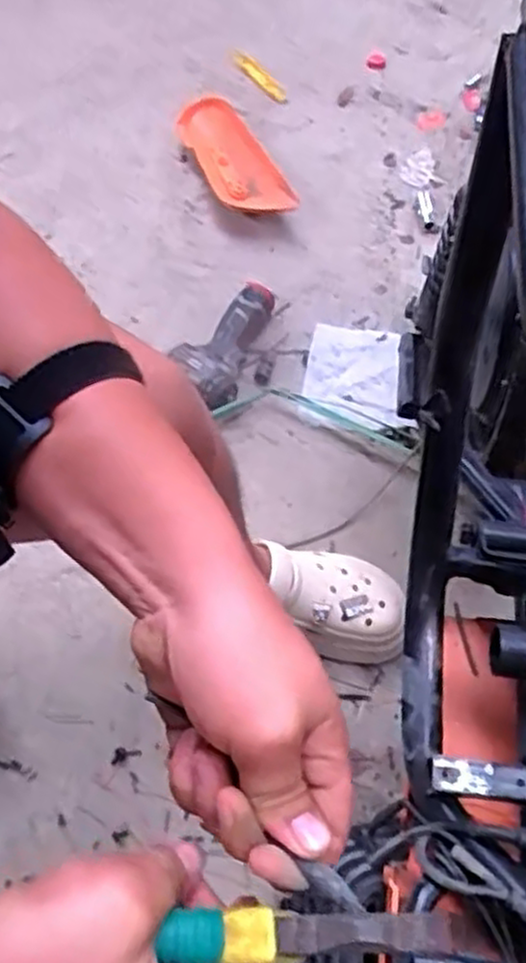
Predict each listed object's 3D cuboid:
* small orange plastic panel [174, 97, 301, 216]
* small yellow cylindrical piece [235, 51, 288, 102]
[{"bbox_3d":[-0.047,-0.514,1.219,0.099,0.023,0.278,-35,67,13],"label":"small orange plastic panel"},{"bbox_3d":[-0.008,-0.709,1.325,0.024,0.026,0.159,-31,64,-14],"label":"small yellow cylindrical piece"}]

